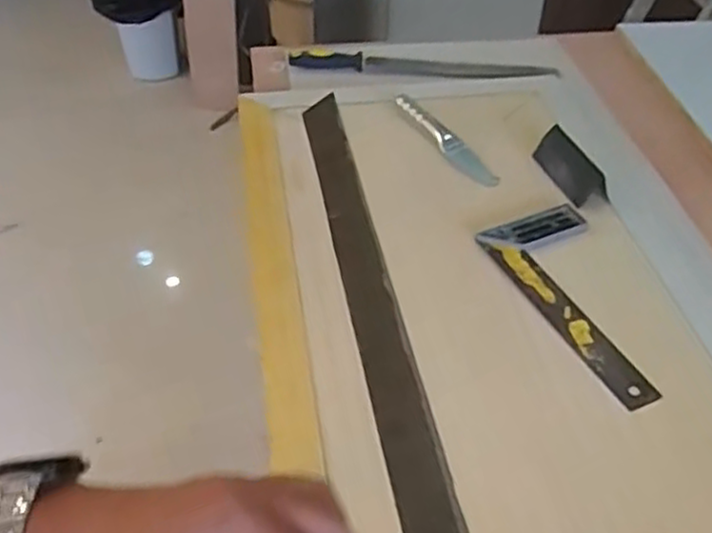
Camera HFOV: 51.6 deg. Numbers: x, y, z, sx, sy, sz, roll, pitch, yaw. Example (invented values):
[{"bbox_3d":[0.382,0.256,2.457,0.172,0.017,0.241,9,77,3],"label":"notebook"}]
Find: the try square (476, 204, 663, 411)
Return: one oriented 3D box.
[{"bbox_3d":[0.238,0.030,0.757,0.118,0.013,0.257,-13,46,-17],"label":"try square"}]

